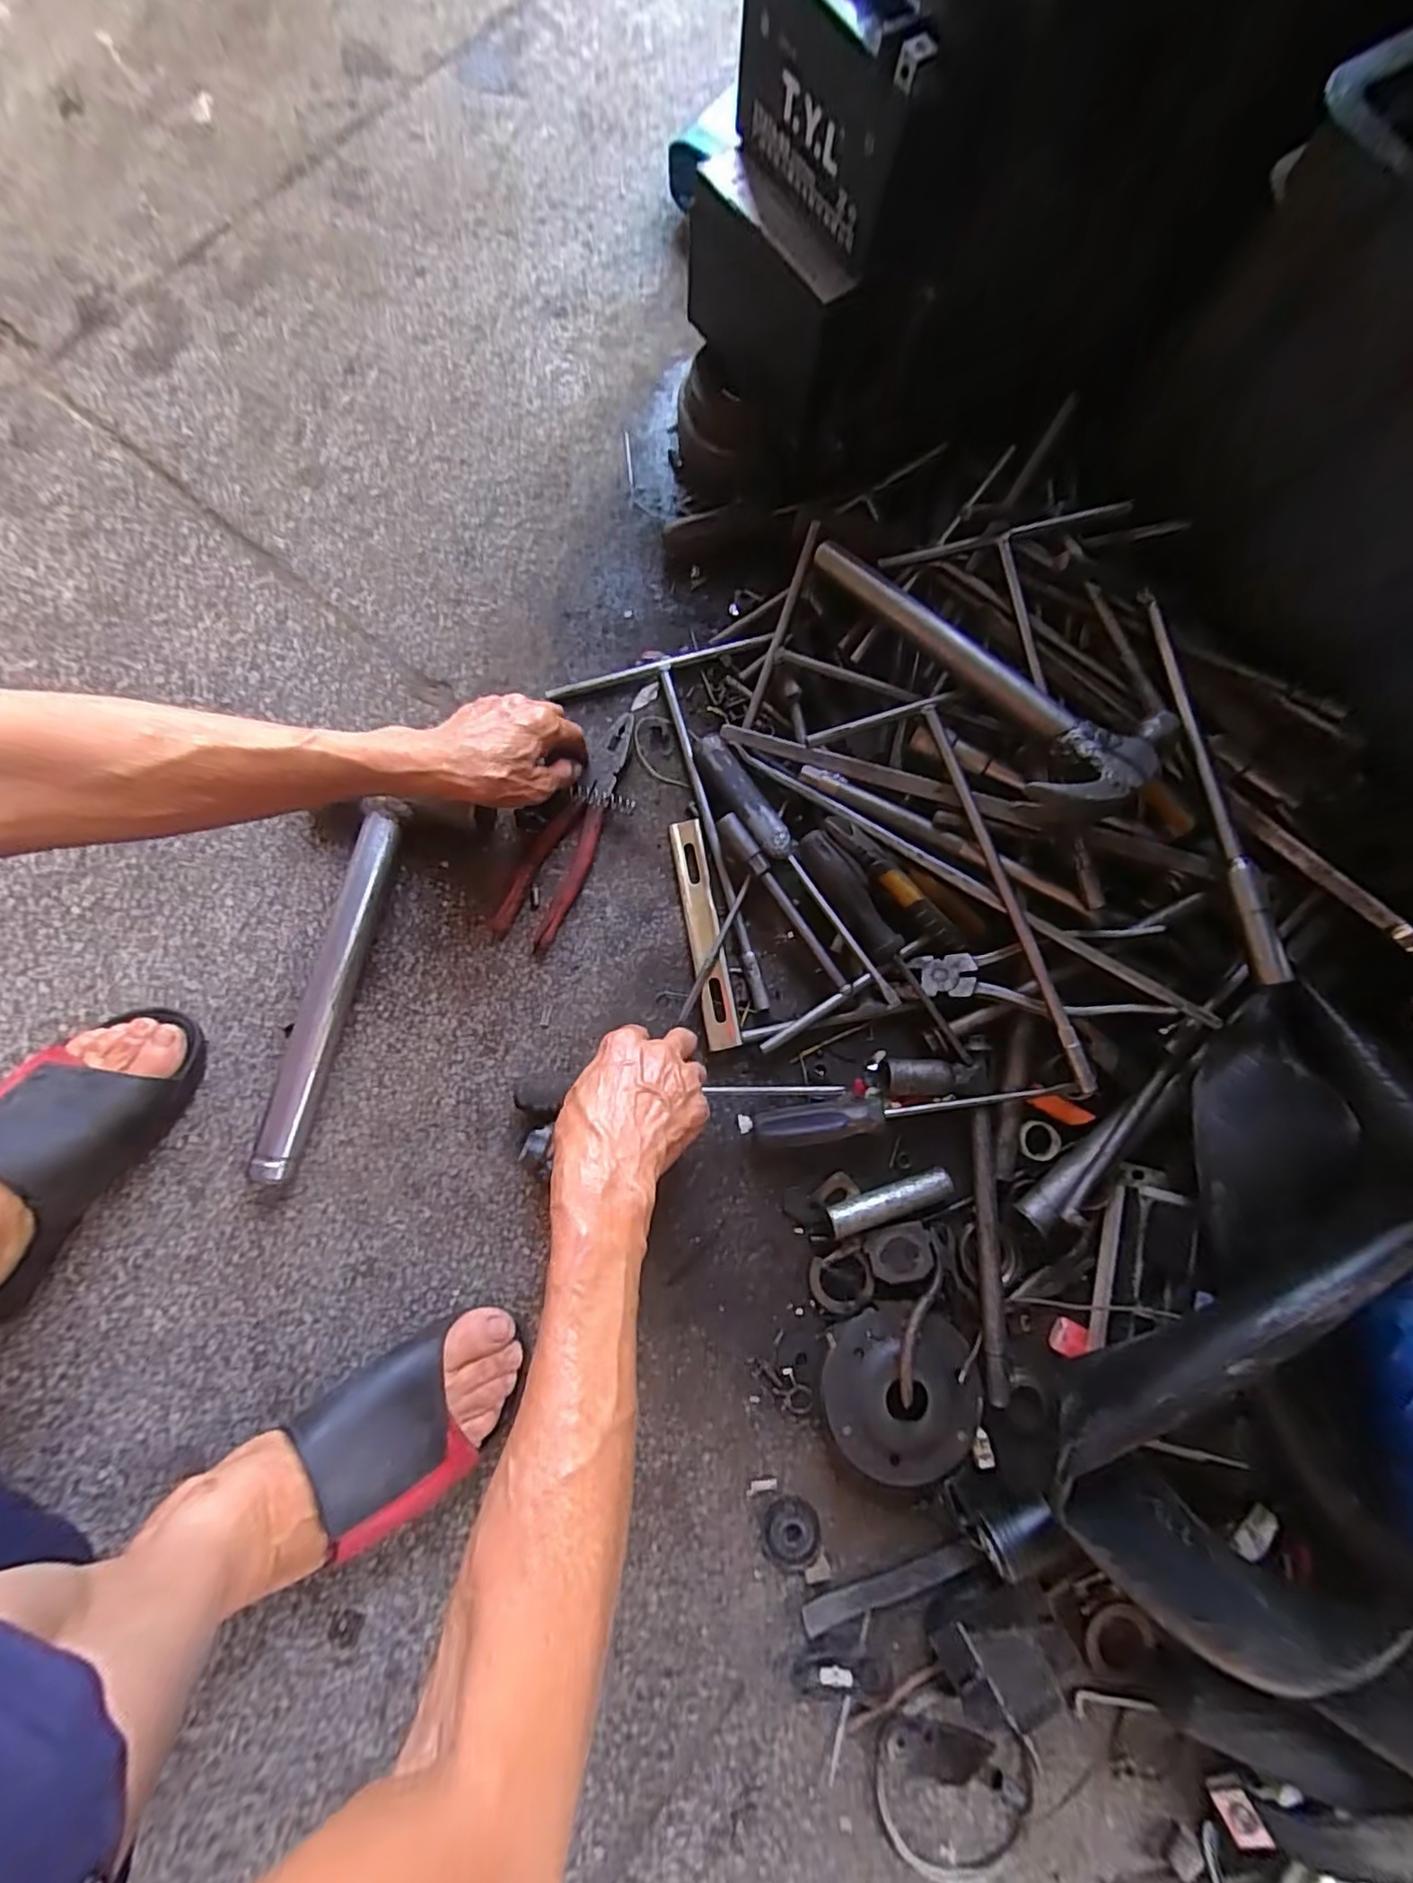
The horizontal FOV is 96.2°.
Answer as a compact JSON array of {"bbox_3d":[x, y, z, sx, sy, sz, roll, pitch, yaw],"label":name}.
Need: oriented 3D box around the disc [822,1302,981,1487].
[{"bbox_3d":[0.132,0.302,0.423,0.099,0.035,0.100,0,77,-2],"label":"disc"}]

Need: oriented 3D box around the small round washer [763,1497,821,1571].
[{"bbox_3d":[0.057,0.395,0.422,0.036,0.004,0.041,-4,80,-3],"label":"small round washer"}]

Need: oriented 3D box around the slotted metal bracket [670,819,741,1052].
[{"bbox_3d":[-0.002,-0.007,0.486,0.024,0.013,0.178,-10,81,-4],"label":"slotted metal bracket"}]

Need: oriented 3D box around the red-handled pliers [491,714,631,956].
[{"bbox_3d":[-0.107,-0.089,0.500,0.048,0.028,0.198,24,80,2],"label":"red-handled pliers"}]

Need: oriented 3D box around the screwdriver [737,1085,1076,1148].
[{"bbox_3d":[0.142,0.123,0.458,0.231,0.029,0.028,-7,80,-3],"label":"screwdriver"}]

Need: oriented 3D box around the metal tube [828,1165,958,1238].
[{"bbox_3d":[0.131,0.185,0.450,0.092,0.017,0.021,-16,81,-5],"label":"metal tube"}]

